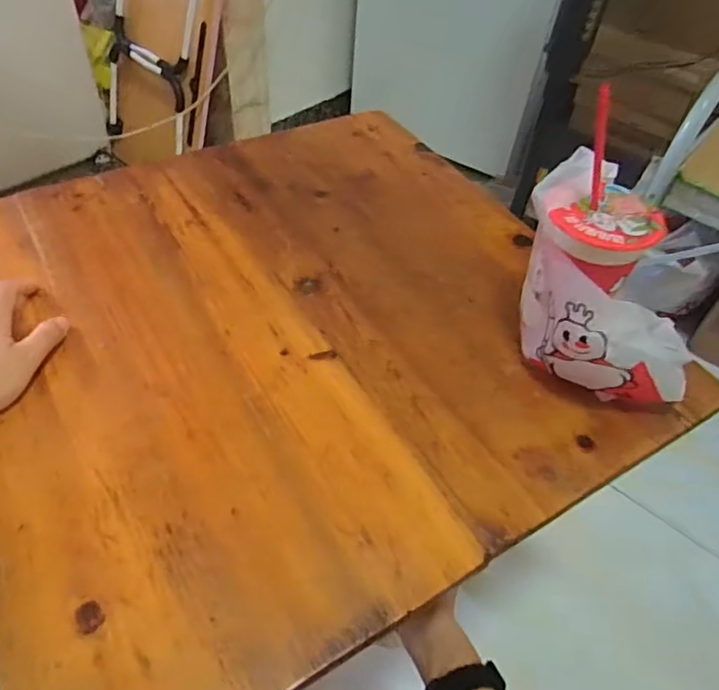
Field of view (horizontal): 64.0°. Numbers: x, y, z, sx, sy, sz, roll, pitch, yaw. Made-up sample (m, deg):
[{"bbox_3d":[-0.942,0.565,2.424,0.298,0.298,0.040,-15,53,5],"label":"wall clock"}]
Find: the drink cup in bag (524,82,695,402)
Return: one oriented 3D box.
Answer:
[{"bbox_3d":[0.221,-0.062,0.467,0.155,0.191,0.144,3,48,-3],"label":"drink cup in bag"}]

